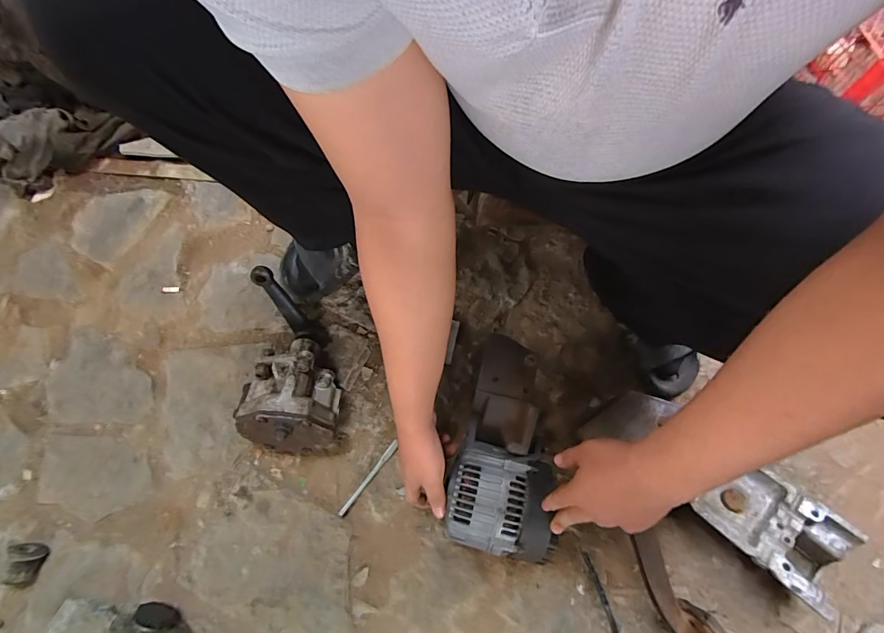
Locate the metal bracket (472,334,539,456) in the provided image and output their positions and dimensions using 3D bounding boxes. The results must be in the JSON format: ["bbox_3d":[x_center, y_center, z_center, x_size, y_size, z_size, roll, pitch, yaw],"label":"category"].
[{"bbox_3d":[0.092,0.112,0.586,0.085,0.052,0.159,8,73,1],"label":"metal bracket"}]

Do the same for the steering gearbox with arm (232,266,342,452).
[{"bbox_3d":[-0.229,0.075,0.620,0.140,0.146,0.249,2,71,-2],"label":"steering gearbox with arm"}]

